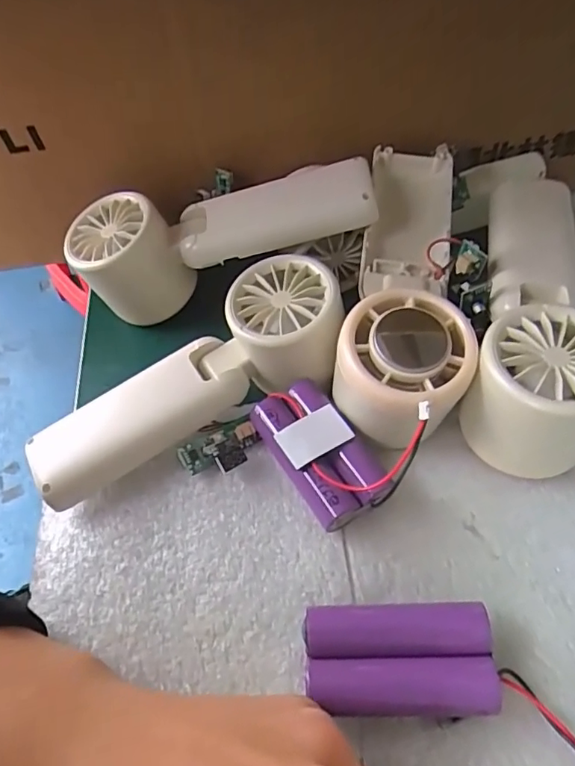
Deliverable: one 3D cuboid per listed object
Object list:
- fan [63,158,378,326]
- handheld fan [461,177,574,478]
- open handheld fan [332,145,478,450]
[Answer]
[{"bbox_3d":[-0.034,-0.081,0.295,0.162,0.058,0.049,-13,54,10],"label":"fan"},{"bbox_3d":[0.119,-0.038,0.260,0.051,0.060,0.166,11,57,13],"label":"handheld fan"},{"bbox_3d":[0.060,-0.048,0.263,0.053,0.047,0.173,7,56,10],"label":"open handheld fan"}]

